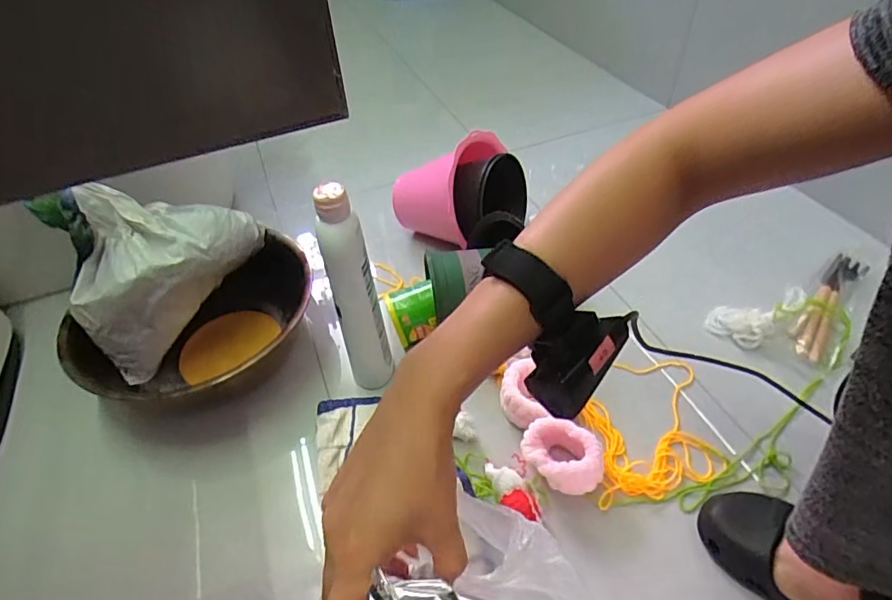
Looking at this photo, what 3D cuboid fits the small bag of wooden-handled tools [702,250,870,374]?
[{"bbox_3d":[0.436,-0.001,0.669,0.141,0.052,0.204,28,54,27],"label":"small bag of wooden-handled tools"}]

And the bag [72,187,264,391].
[{"bbox_3d":[-0.331,-0.033,0.645,0.221,0.193,0.099,-30,51,-23],"label":"bag"}]

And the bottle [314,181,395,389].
[{"bbox_3d":[-0.093,-0.002,0.548,0.050,0.247,0.041,-11,46,-7],"label":"bottle"}]

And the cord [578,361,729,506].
[{"bbox_3d":[0.216,0.135,0.567,0.134,0.015,0.159,-3,46,1],"label":"cord"}]

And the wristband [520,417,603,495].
[{"bbox_3d":[0.113,0.157,0.523,0.076,0.051,0.056,8,47,11],"label":"wristband"}]

